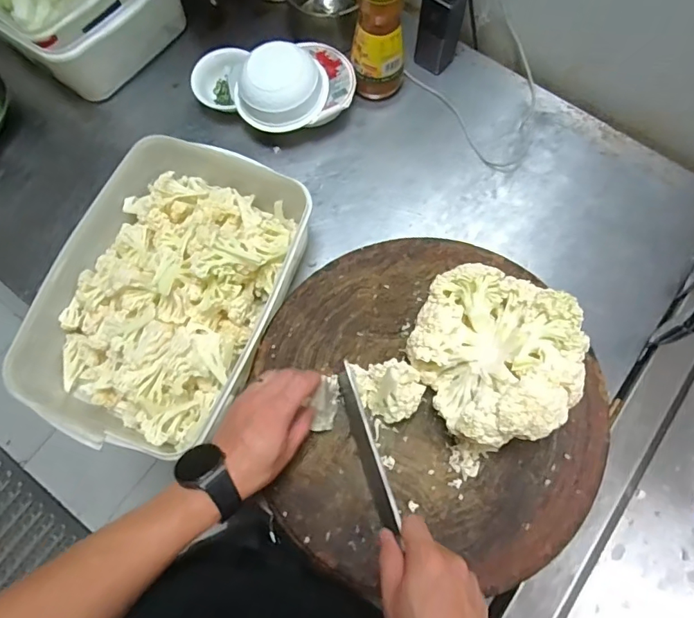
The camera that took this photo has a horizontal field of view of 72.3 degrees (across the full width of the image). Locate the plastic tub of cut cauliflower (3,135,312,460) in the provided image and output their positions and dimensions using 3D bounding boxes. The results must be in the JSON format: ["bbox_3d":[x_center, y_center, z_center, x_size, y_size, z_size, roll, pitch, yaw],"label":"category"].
[{"bbox_3d":[-0.225,-0.025,0.647,0.269,0.130,0.399,18,74,6],"label":"plastic tub of cut cauliflower"}]

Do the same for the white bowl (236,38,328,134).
[{"bbox_3d":[-0.101,-0.341,0.725,0.126,0.057,0.135,0,73,0],"label":"white bowl"}]

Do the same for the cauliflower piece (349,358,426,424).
[{"bbox_3d":[0.048,0.090,0.537,0.068,0.048,0.073,0,73,0],"label":"cauliflower piece"}]

